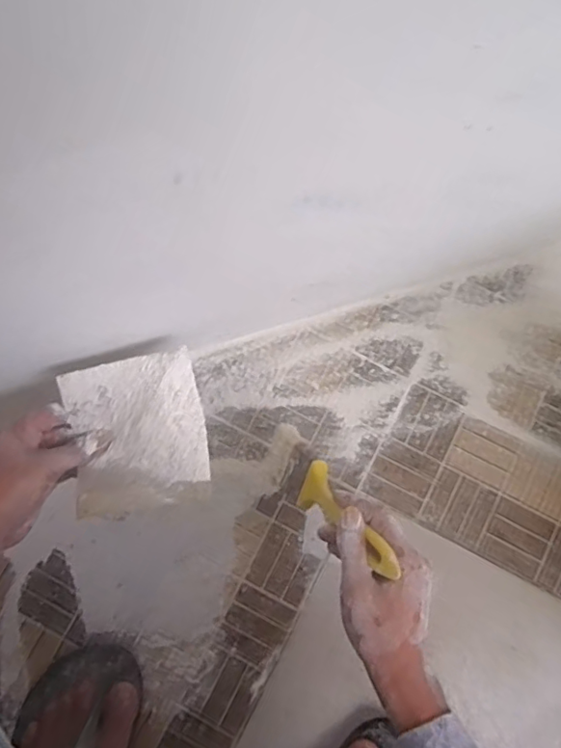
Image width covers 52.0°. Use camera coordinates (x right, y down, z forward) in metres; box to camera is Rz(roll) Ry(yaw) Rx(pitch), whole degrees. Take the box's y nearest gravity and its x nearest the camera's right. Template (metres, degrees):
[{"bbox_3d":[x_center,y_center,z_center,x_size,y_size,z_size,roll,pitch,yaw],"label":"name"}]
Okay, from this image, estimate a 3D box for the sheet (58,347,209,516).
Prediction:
[{"bbox_3d":[-0.124,0.052,0.497,0.115,0.025,0.124,-14,79,-1],"label":"sheet"}]

